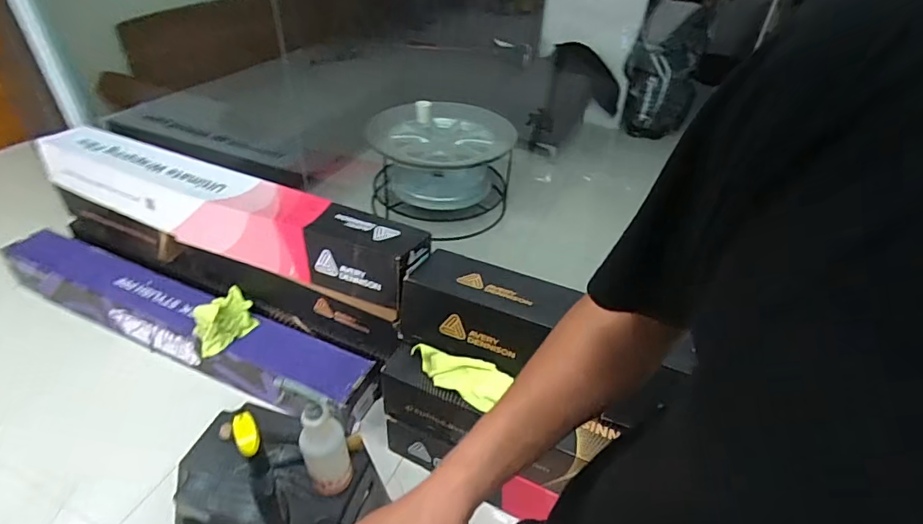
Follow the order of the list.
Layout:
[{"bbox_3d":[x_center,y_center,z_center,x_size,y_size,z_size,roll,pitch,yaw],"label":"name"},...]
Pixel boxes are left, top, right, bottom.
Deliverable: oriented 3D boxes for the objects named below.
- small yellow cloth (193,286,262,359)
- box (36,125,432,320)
[{"bbox_3d":[-0.810,0.192,1.647,0.196,0.074,0.206,-23,46,-29],"label":"small yellow cloth"},{"bbox_3d":[-0.845,-0.208,1.639,1.609,0.211,0.240,18,41,18],"label":"box"}]

